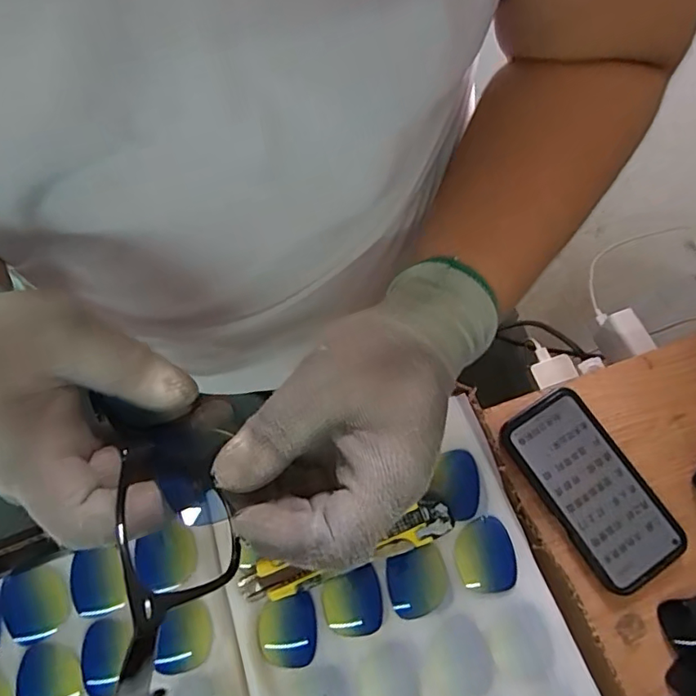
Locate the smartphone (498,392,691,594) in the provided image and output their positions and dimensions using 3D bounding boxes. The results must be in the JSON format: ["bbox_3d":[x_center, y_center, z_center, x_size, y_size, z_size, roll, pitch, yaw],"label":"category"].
[{"bbox_3d":[0.207,0.119,0.456,0.080,0.012,0.163,-32,76,-9],"label":"smartphone"}]

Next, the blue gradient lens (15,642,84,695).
[{"bbox_3d":[-0.207,0.233,0.370,0.042,0.008,0.052,-12,74,-4],"label":"blue gradient lens"}]

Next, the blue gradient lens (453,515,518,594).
[{"bbox_3d":[0.099,0.151,0.386,0.041,0.005,0.049,-13,74,-4],"label":"blue gradient lens"}]

